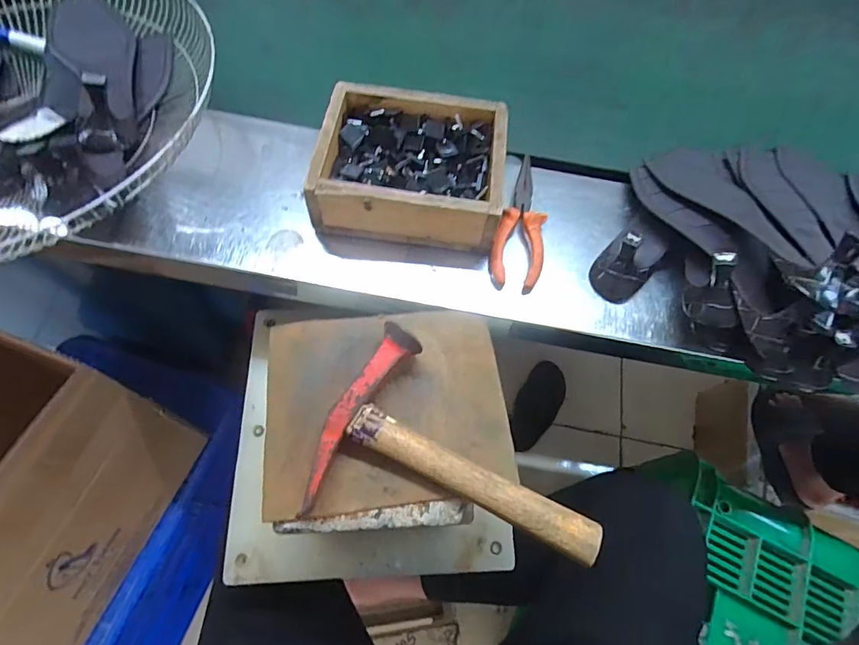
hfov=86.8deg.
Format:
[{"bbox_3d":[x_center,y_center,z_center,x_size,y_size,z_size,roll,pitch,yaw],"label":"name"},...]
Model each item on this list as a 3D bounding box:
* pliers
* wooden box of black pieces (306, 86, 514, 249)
[{"bbox_3d":[0.095,-0.106,0.467,0.049,0.022,0.150,11,64,2],"label":"pliers"},{"bbox_3d":[-0.016,-0.164,0.462,0.178,0.052,0.157,7,64,0],"label":"wooden box of black pieces"}]

